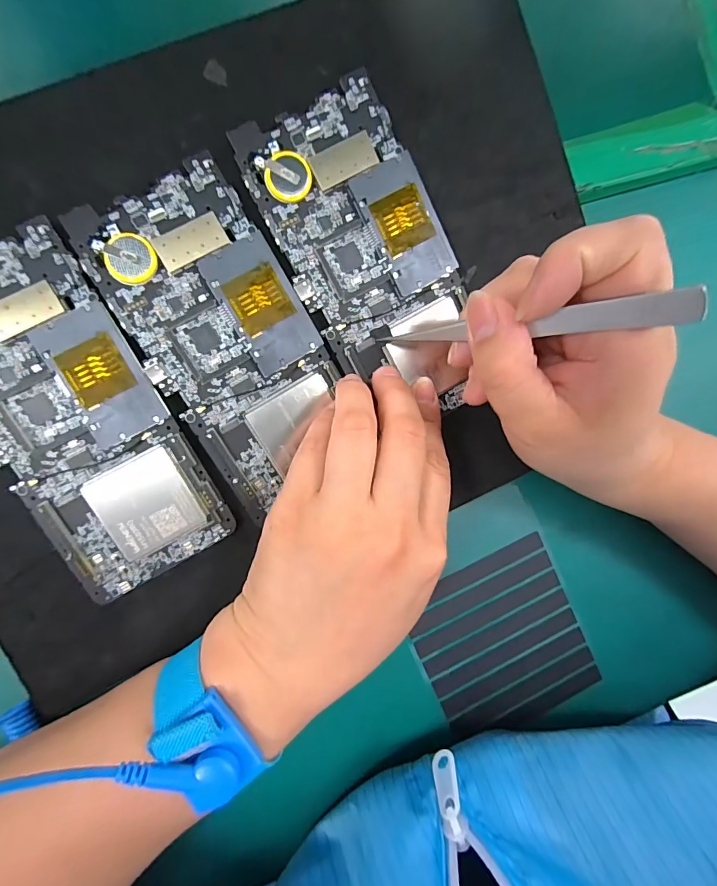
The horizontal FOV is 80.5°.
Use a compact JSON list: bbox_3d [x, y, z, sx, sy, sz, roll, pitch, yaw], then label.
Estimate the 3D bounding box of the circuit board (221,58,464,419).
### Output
[{"bbox_3d":[0.008,-0.084,0.201,0.071,0.005,0.145,-29,103,-2],"label":"circuit board"}]

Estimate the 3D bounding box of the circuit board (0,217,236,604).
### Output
[{"bbox_3d":[-0.122,-0.008,0.186,0.071,0.004,0.152,-28,101,-7],"label":"circuit board"}]

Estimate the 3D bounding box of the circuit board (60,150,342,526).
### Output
[{"bbox_3d":[-0.059,-0.046,0.193,0.073,0.005,0.141,-32,103,-8],"label":"circuit board"}]

